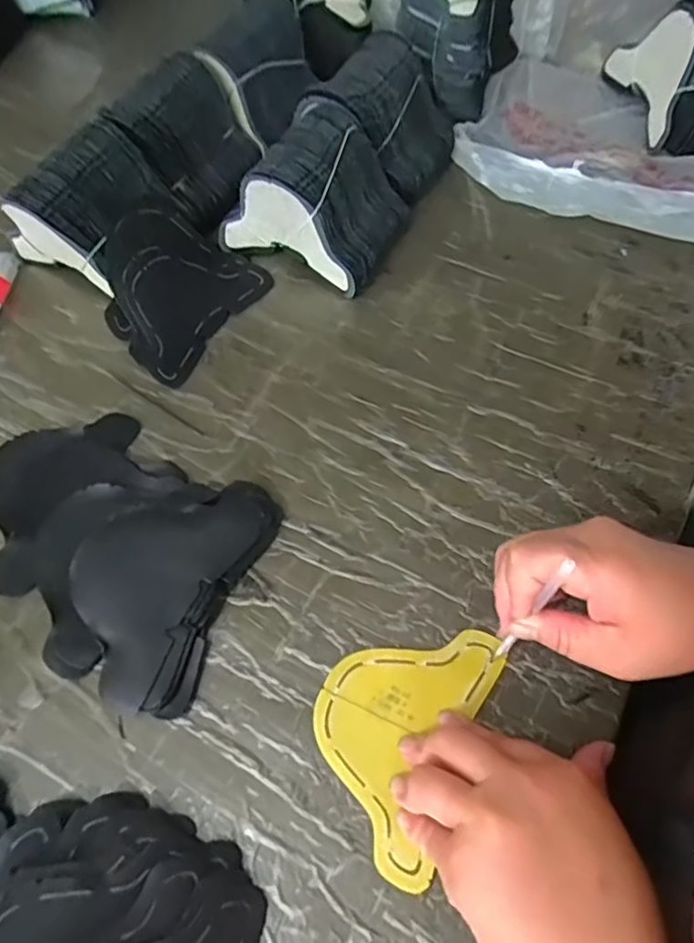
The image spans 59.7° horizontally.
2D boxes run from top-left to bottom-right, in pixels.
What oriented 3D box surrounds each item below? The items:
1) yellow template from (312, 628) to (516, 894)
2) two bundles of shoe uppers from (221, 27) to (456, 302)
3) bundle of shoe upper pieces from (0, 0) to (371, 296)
[{"bbox_3d":[0.027,0.141,0.341,0.087,0.004,0.134,21,65,15],"label":"yellow template"},{"bbox_3d":[0.007,-0.288,0.532,0.133,0.102,0.240,25,65,15],"label":"two bundles of shoe uppers"},{"bbox_3d":[-0.117,-0.327,0.558,0.128,0.103,0.418,31,66,18],"label":"bundle of shoe upper pieces"}]

